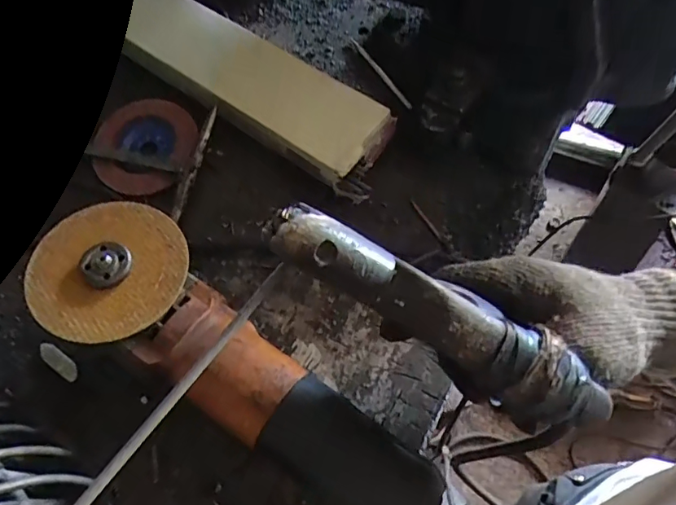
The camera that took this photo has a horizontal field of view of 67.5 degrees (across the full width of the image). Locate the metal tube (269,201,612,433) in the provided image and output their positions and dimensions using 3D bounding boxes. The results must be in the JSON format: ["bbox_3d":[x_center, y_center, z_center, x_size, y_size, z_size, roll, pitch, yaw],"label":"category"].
[{"bbox_3d":[0.046,0.030,0.210,0.163,0.026,0.036,32,65,-6],"label":"metal tube"}]

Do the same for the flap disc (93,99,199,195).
[{"bbox_3d":[-0.168,-0.090,0.447,0.088,0.024,0.079,-10,76,0],"label":"flap disc"}]

